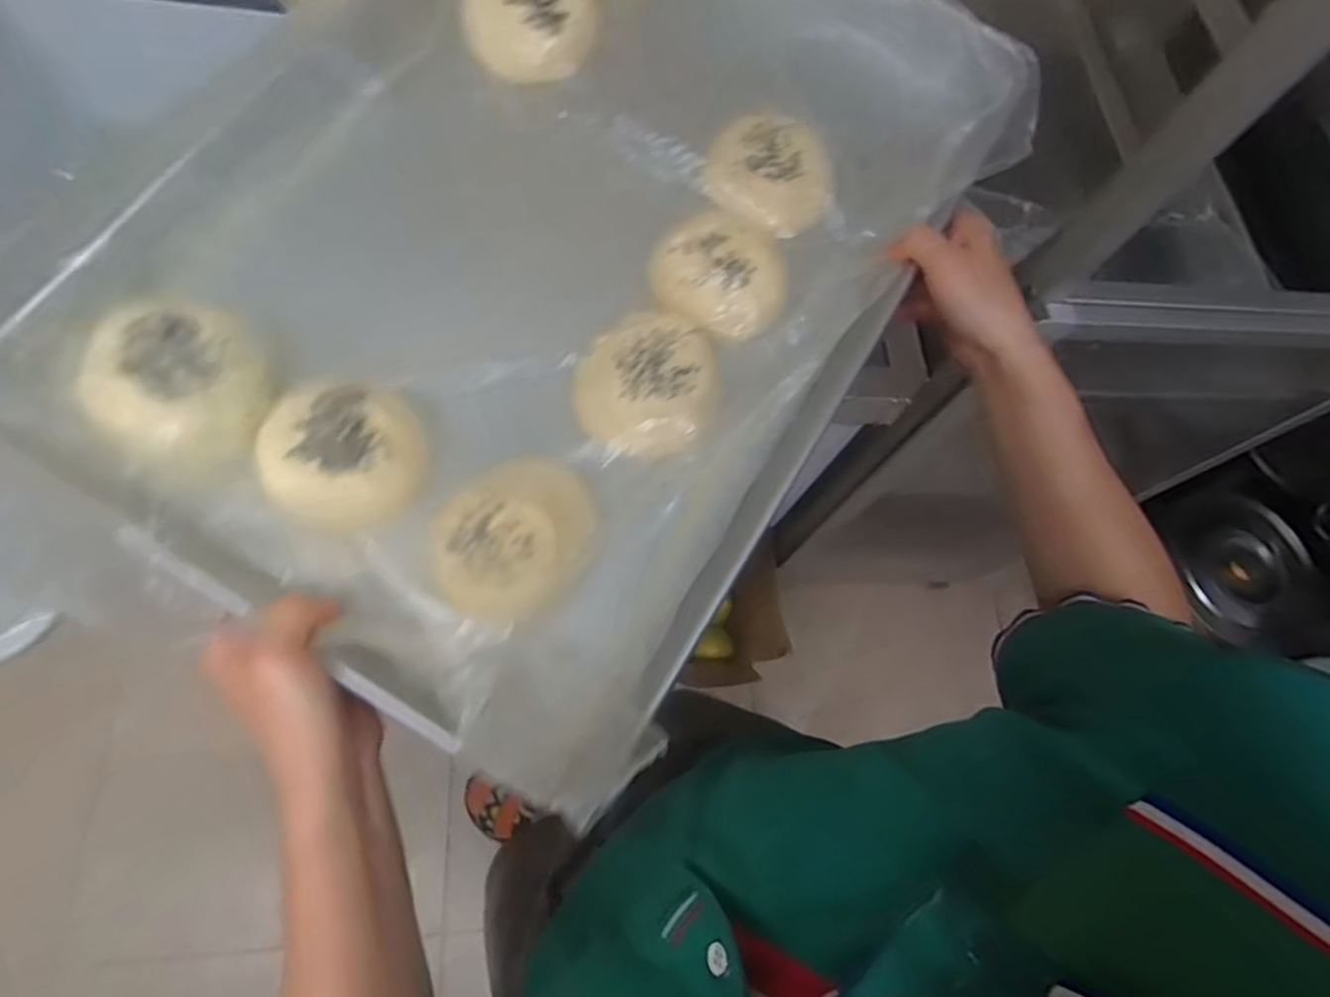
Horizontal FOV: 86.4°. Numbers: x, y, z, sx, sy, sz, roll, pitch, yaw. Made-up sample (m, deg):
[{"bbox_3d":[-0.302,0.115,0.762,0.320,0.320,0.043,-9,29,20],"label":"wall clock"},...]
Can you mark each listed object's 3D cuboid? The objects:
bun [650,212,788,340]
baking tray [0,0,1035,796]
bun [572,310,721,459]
[{"bbox_3d":[0.037,-0.146,0.476,0.084,0.038,0.084,0,84,1],"label":"bun"},{"bbox_3d":[-0.065,-0.185,0.460,0.428,0.052,0.592,35,73,0],"label":"baking tray"},{"bbox_3d":[-0.010,-0.068,0.445,0.091,0.035,0.086,2,77,-9],"label":"bun"}]

